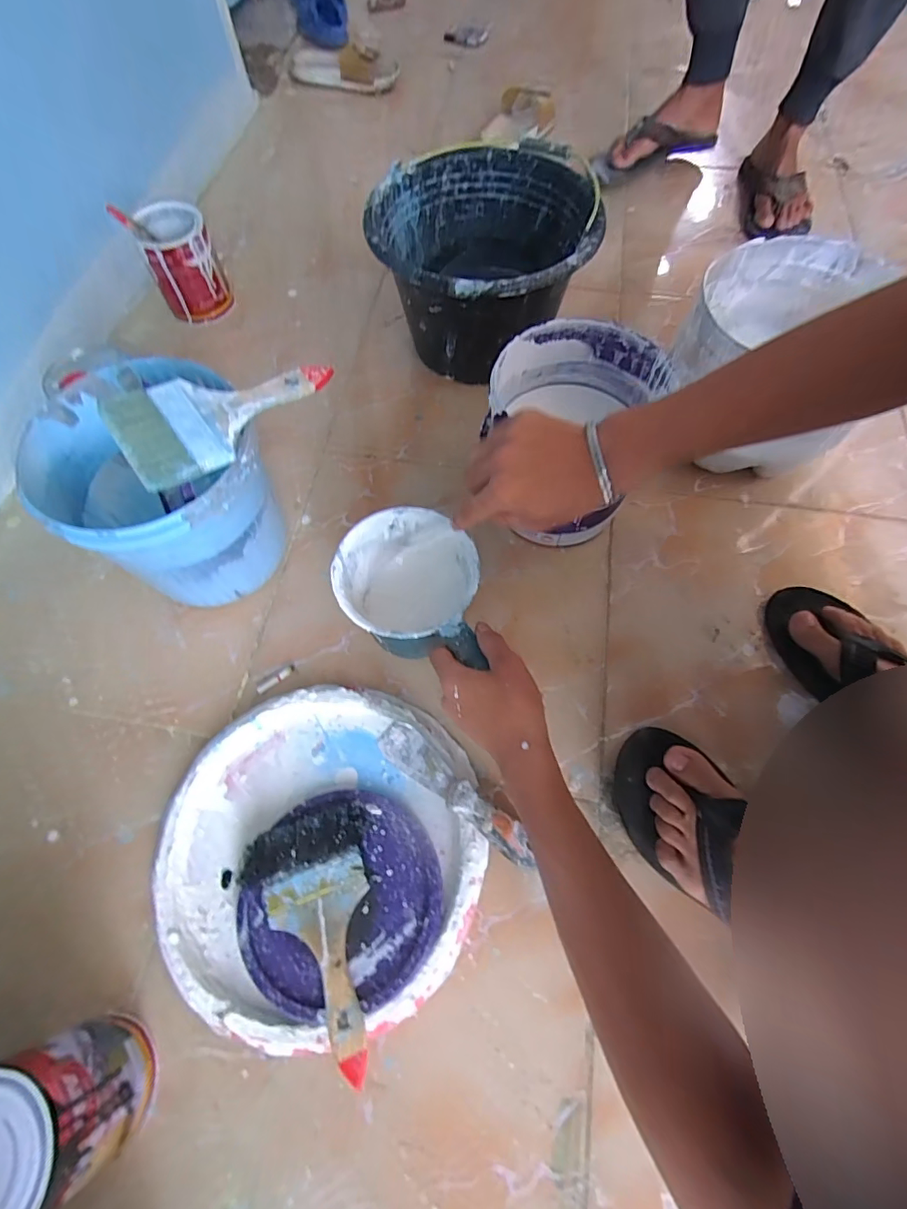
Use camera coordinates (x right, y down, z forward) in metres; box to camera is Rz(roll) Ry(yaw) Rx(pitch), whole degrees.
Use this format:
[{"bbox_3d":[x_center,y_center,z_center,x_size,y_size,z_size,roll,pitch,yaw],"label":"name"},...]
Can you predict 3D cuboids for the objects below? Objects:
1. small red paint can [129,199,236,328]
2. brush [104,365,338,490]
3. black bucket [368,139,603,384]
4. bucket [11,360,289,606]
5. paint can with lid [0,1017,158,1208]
[{"bbox_3d":[-0.417,-0.532,0.796,0.099,0.126,0.105,-17,66,-7],"label":"small red paint can"},{"bbox_3d":[-0.200,-0.178,0.460,0.193,0.037,0.094,-30,69,-13],"label":"brush"},{"bbox_3d":[0.038,-0.461,0.725,0.278,0.193,0.288,0,65,0],"label":"black bucket"},{"bbox_3d":[-0.296,-0.109,0.558,0.203,0.202,0.215,-26,68,-11],"label":"bucket"},{"bbox_3d":[-0.304,0.379,0.369,0.100,0.136,0.097,0,65,0],"label":"paint can with lid"}]

